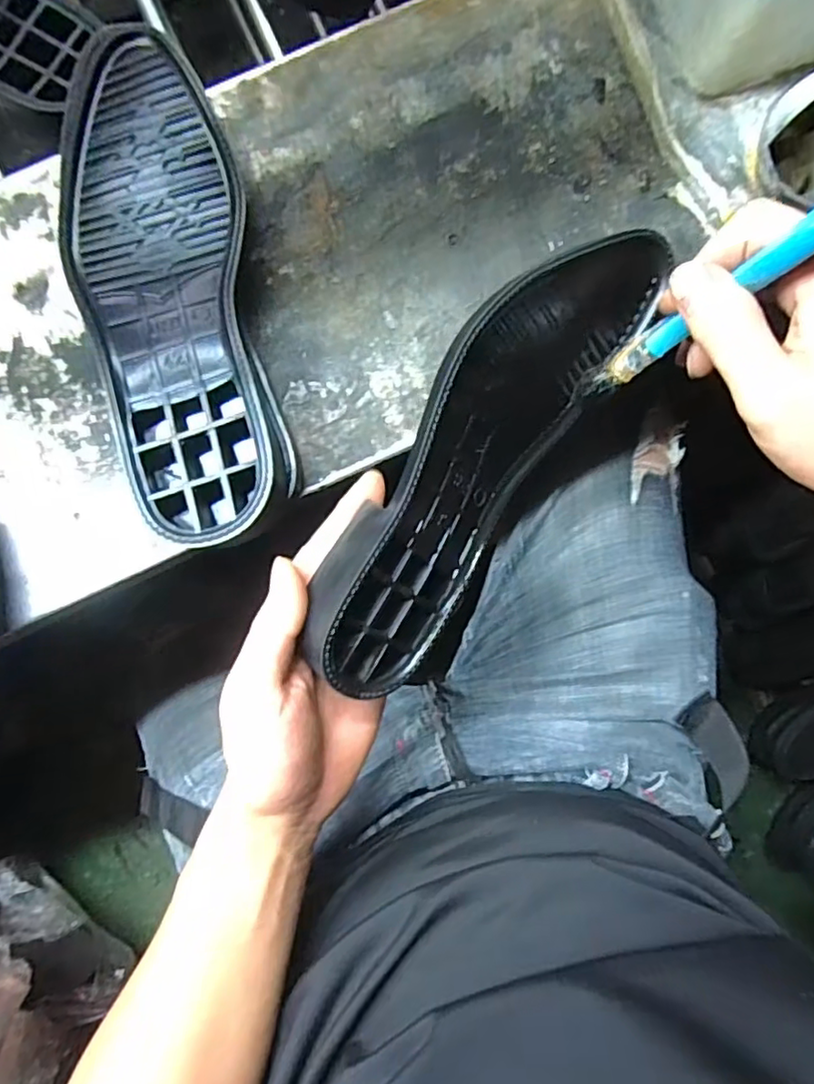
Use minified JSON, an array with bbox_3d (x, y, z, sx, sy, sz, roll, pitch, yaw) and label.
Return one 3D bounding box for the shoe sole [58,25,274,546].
[{"bbox_3d":[-0.126,-0.136,0.319,0.089,0.025,0.282,-14,78,-1],"label":"shoe sole"}]

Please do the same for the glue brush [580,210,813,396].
[{"bbox_3d":[0.125,-0.099,0.272,0.009,0.157,0.015,-35,91,-21],"label":"glue brush"}]

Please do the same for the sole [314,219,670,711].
[{"bbox_3d":[0.045,-0.051,0.308,0.092,0.026,0.275,36,80,-40],"label":"sole"}]

